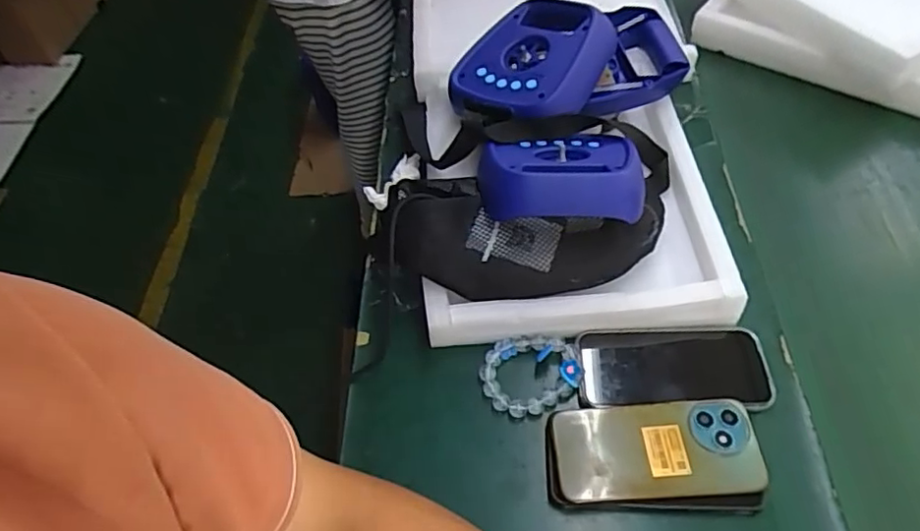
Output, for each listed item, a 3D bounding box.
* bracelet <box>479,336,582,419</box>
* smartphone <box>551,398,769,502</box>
[{"bbox_3d":[0.061,0.096,0.539,0.085,0.020,0.068,-6,55,0],"label":"bracelet"},{"bbox_3d":[0.155,0.145,0.484,0.157,0.004,0.074,-4,56,1],"label":"smartphone"}]

